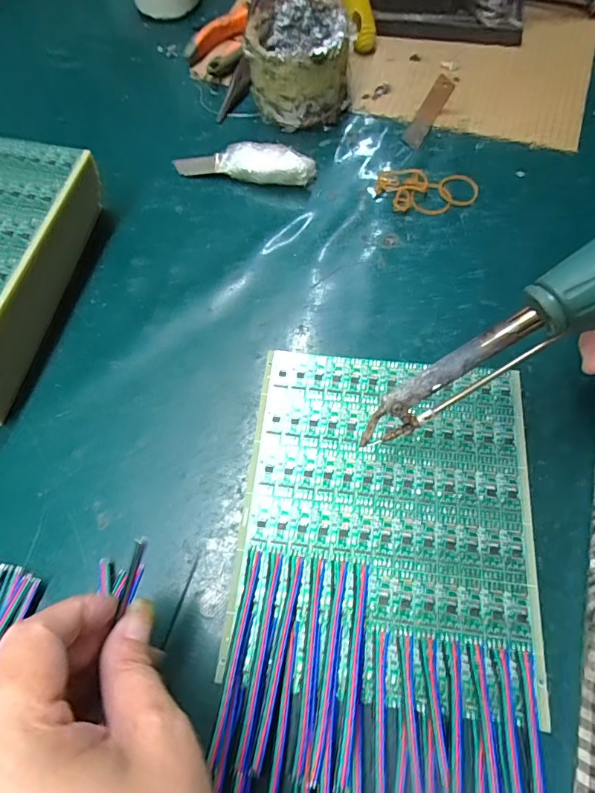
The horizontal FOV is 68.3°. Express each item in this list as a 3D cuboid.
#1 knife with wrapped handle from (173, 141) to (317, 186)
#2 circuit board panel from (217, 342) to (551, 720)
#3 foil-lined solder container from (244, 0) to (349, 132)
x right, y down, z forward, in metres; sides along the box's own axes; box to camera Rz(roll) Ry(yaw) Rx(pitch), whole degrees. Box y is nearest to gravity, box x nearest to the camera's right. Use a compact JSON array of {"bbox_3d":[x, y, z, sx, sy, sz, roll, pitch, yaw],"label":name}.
[{"bbox_3d":[-0.045,-0.192,0.360,0.116,0.022,0.026,13,68,8],"label":"knife with wrapped handle"},{"bbox_3d":[0.052,0.065,0.257,0.163,0.004,0.188,5,67,5],"label":"circuit board panel"},{"bbox_3d":[0.000,-0.281,0.362,0.080,0.080,0.071,-5,67,1],"label":"foil-lined solder container"}]

